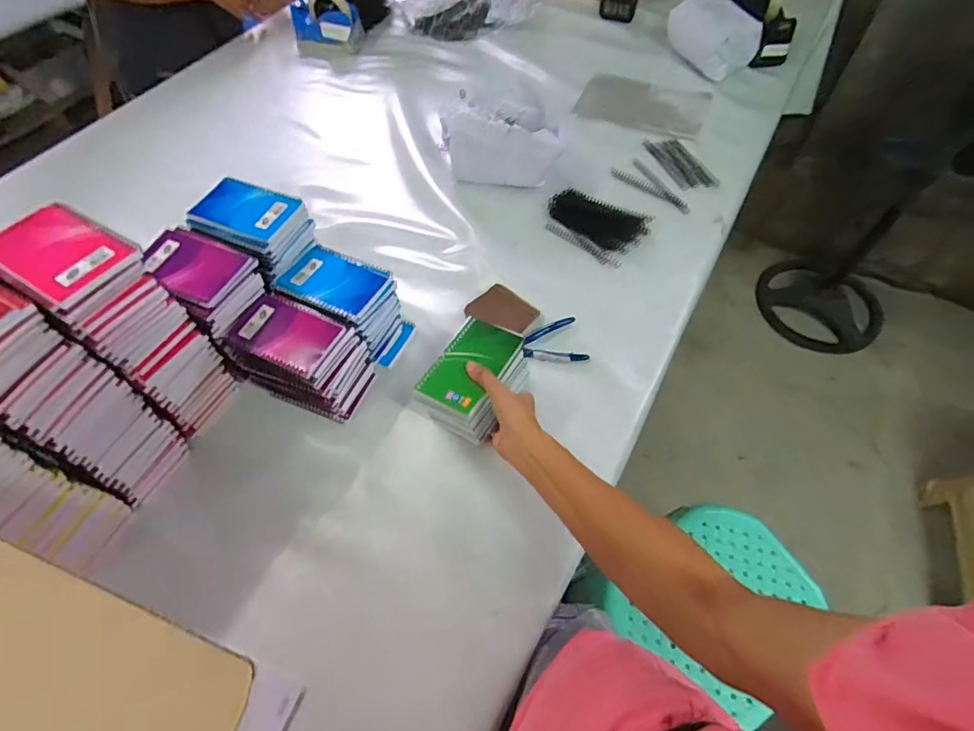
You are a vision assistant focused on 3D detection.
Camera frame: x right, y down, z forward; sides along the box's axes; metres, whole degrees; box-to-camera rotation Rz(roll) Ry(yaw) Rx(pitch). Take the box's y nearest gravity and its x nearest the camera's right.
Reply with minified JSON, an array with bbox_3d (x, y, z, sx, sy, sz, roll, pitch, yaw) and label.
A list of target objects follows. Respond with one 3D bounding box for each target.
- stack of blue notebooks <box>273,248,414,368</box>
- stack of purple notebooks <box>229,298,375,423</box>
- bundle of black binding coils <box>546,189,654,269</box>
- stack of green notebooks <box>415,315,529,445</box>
[{"bbox_3d":[-0.200,-0.085,0.709,0.156,0.116,0.103,21,61,14],"label":"stack of blue notebooks"},{"bbox_3d":[-0.258,-0.014,0.667,0.177,0.117,0.100,18,60,12],"label":"stack of purple notebooks"},{"bbox_3d":[0.187,-0.253,0.857,0.168,0.026,0.124,35,65,21],"label":"bundle of black binding coils"},{"bbox_3d":[-0.015,0.024,0.643,0.095,0.105,0.146,25,62,16],"label":"stack of green notebooks"}]

